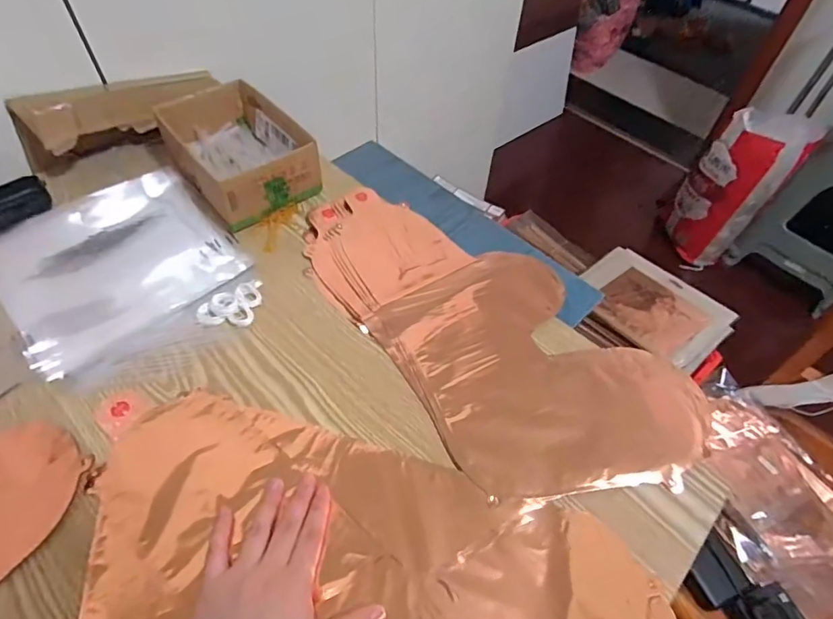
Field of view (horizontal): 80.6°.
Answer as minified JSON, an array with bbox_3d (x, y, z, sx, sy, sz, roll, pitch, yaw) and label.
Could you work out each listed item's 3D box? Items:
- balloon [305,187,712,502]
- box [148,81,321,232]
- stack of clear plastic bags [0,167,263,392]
[{"bbox_3d":[0.061,0.008,0.504,0.214,0.014,0.433,-32,61,-24],"label":"balloon"},{"bbox_3d":[-0.218,-0.195,0.598,0.126,0.061,0.187,-33,61,-24],"label":"box"},{"bbox_3d":[-0.319,-0.058,0.526,0.218,0.019,0.259,-35,62,-25],"label":"stack of clear plastic bags"}]

